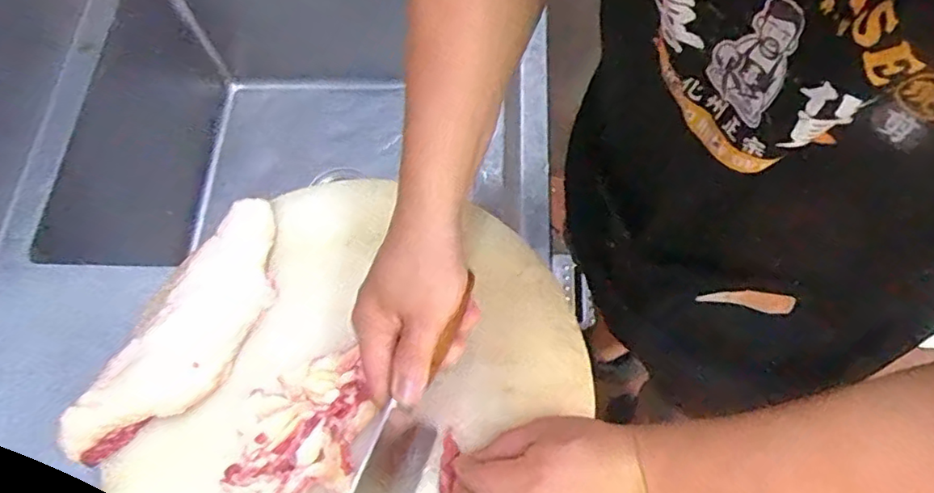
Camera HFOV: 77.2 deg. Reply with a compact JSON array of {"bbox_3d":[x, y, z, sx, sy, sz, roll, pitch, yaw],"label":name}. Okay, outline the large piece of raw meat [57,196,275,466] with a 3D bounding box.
[{"bbox_3d":[-0.224,0.061,0.472,0.079,0.040,0.230,21,70,9],"label":"large piece of raw meat"}]

